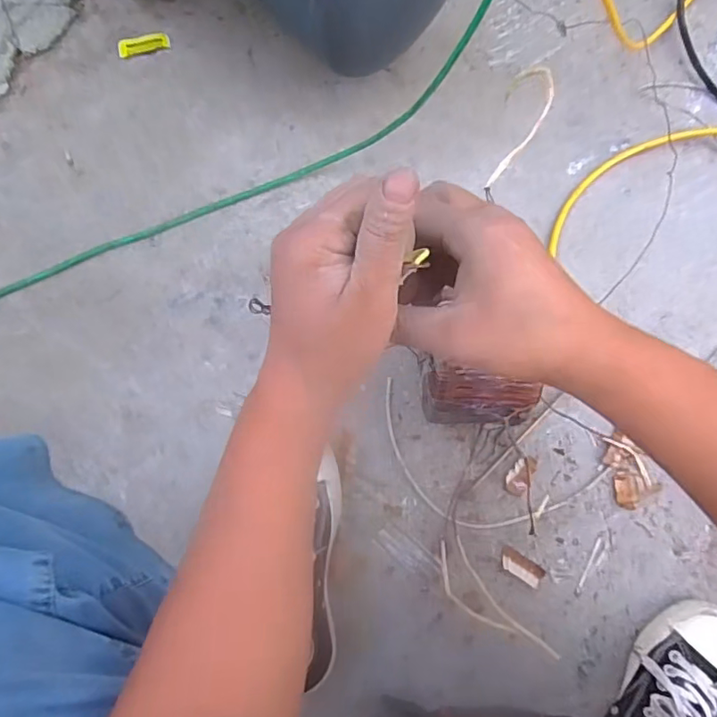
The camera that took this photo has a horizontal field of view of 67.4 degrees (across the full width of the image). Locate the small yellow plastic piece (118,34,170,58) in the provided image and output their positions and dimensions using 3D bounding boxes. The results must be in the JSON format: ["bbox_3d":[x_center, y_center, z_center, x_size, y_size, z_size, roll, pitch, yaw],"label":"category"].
[{"bbox_3d":[-0.290,-0.423,0.724,0.068,0.004,0.027,-15,79,-3],"label":"small yellow plastic piece"}]

